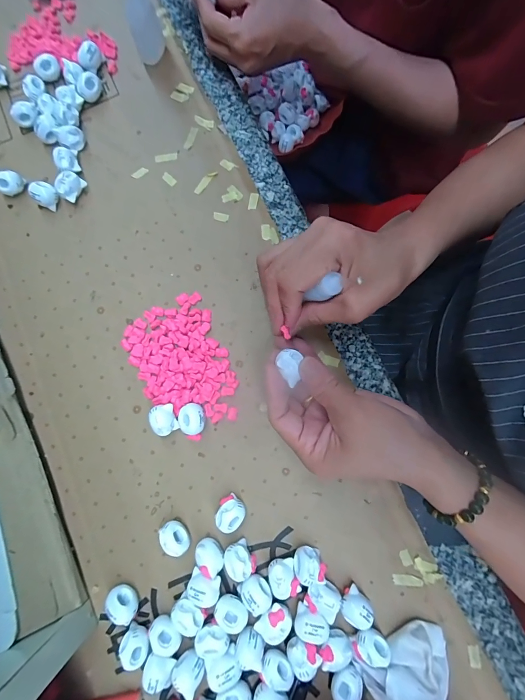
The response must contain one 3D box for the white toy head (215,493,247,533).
[{"bbox_3d":[-0.025,0.130,0.263,0.021,0.018,0.025,33,83,7],"label":"white toy head"}]

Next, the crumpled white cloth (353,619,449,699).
[{"bbox_3d":[0.110,0.227,0.235,0.064,0.034,0.054,32,83,7],"label":"crumpled white cloth"}]

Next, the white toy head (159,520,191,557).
[{"bbox_3d":[-0.069,0.148,0.262,0.019,0.020,0.025,-44,82,-6],"label":"white toy head"}]

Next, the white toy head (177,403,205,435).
[{"bbox_3d":[-0.058,0.057,0.274,0.021,0.015,0.024,-9,80,0],"label":"white toy head"}]

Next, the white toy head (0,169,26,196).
[{"bbox_3d":[-0.245,-0.162,0.317,0.017,0.015,0.025,41,84,8],"label":"white toy head"}]

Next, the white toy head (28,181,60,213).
[{"bbox_3d":[-0.208,-0.148,0.314,0.019,0.019,0.021,29,82,6],"label":"white toy head"}]

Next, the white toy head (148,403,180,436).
[{"bbox_3d":[-0.082,0.058,0.277,0.020,0.022,0.024,-17,80,-1],"label":"white toy head"}]

